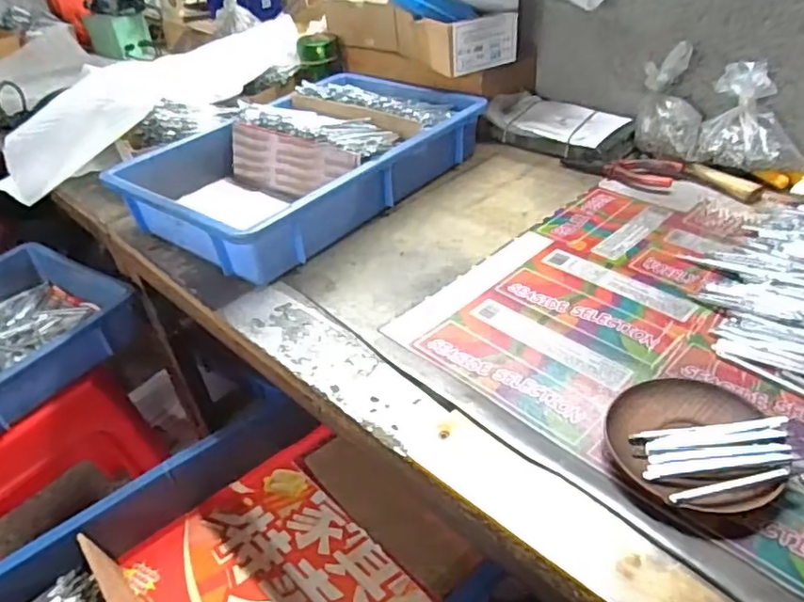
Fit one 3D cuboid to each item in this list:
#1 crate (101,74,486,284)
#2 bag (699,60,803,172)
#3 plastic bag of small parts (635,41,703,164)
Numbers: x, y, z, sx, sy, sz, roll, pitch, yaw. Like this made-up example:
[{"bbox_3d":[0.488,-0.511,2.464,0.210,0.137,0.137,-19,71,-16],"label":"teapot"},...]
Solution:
[{"bbox_3d":[-0.120,-0.196,0.798,0.285,0.090,0.444,24,47,33],"label":"crate"},{"bbox_3d":[0.431,-0.218,0.721,0.117,0.107,0.080,10,40,20],"label":"bag"},{"bbox_3d":[0.345,-0.257,0.760,0.077,0.113,0.107,11,41,22],"label":"plastic bag of small parts"}]

